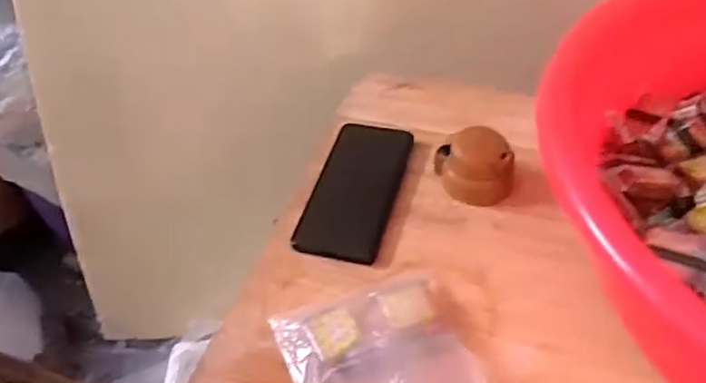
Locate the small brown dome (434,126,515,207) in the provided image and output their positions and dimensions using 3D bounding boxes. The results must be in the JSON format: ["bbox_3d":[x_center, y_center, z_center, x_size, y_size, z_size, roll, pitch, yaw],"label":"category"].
[{"bbox_3d":[0.109,-0.024,0.566,0.067,0.049,0.054,1,46,5],"label":"small brown dome"}]

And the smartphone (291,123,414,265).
[{"bbox_3d":[0.003,-0.005,0.589,0.076,0.006,0.164,9,47,13],"label":"smartphone"}]

